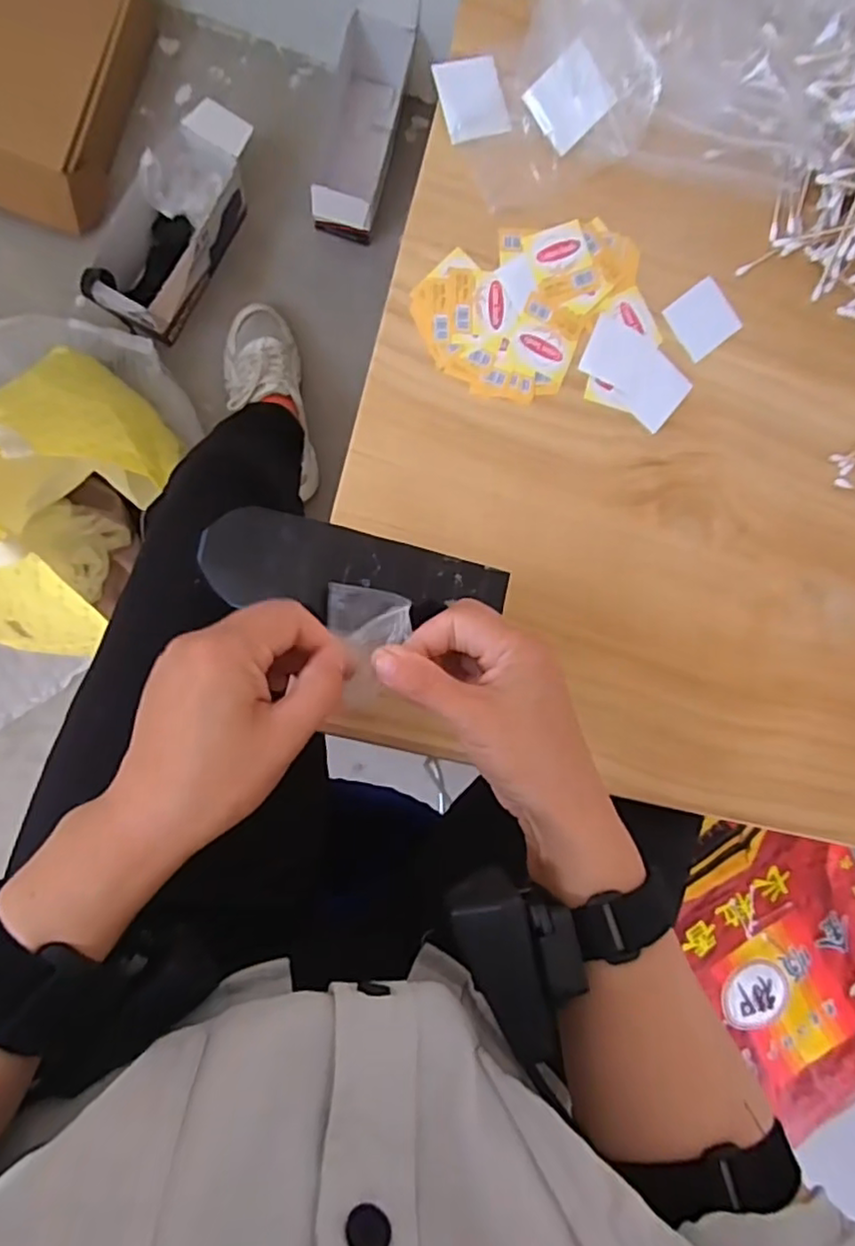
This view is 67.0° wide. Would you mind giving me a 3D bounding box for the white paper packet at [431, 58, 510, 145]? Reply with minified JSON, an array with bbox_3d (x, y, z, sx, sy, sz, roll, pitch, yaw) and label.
[{"bbox_3d":[0.027,-0.311,0.382,0.039,0.005,0.043,-16,94,-9],"label":"white paper packet"}]

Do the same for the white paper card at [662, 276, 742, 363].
[{"bbox_3d":[0.176,-0.193,0.410,0.041,0.004,0.038,-39,97,-7],"label":"white paper card"}]

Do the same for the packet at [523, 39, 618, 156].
[{"bbox_3d":[0.085,-0.310,0.383,0.044,0.005,0.039,-40,113,14],"label":"packet"}]

